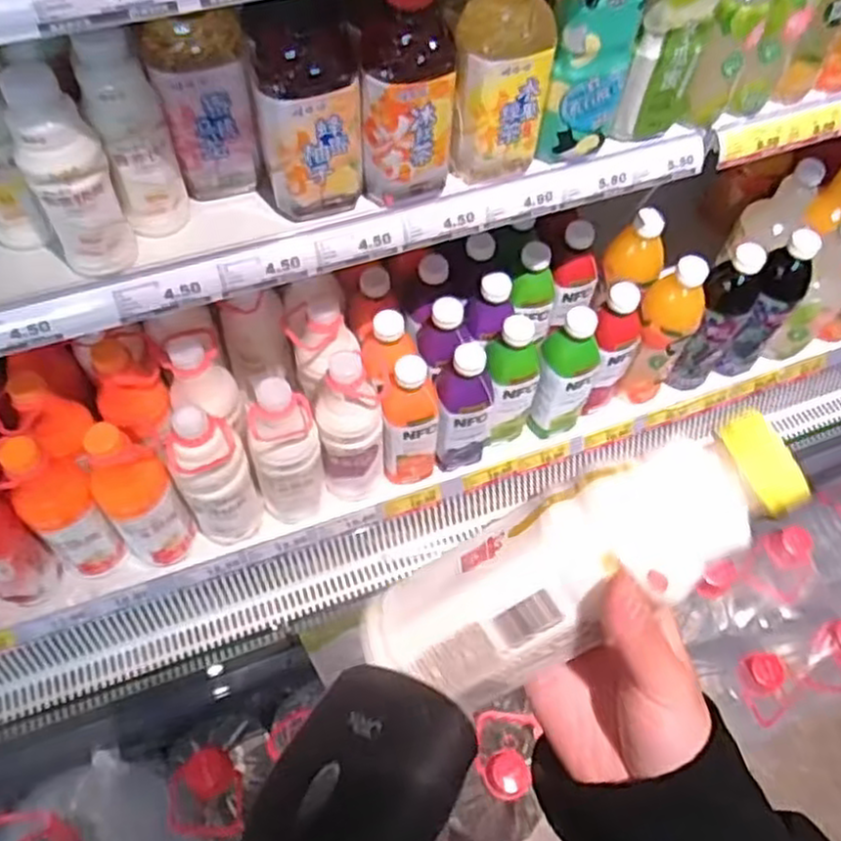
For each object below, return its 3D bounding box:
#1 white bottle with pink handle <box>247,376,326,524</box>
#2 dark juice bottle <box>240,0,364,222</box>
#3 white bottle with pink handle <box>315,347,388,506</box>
[{"bbox_3d":[-0.178,0.055,1.001,0.081,0.288,0.076,9,60,2],"label":"white bottle with pink handle"},{"bbox_3d":[-0.104,-0.292,0.702,0.092,0.199,0.086,-7,61,-7],"label":"dark juice bottle"},{"bbox_3d":[-0.092,0.016,1.016,0.090,0.273,0.076,-13,62,-10],"label":"white bottle with pink handle"}]

